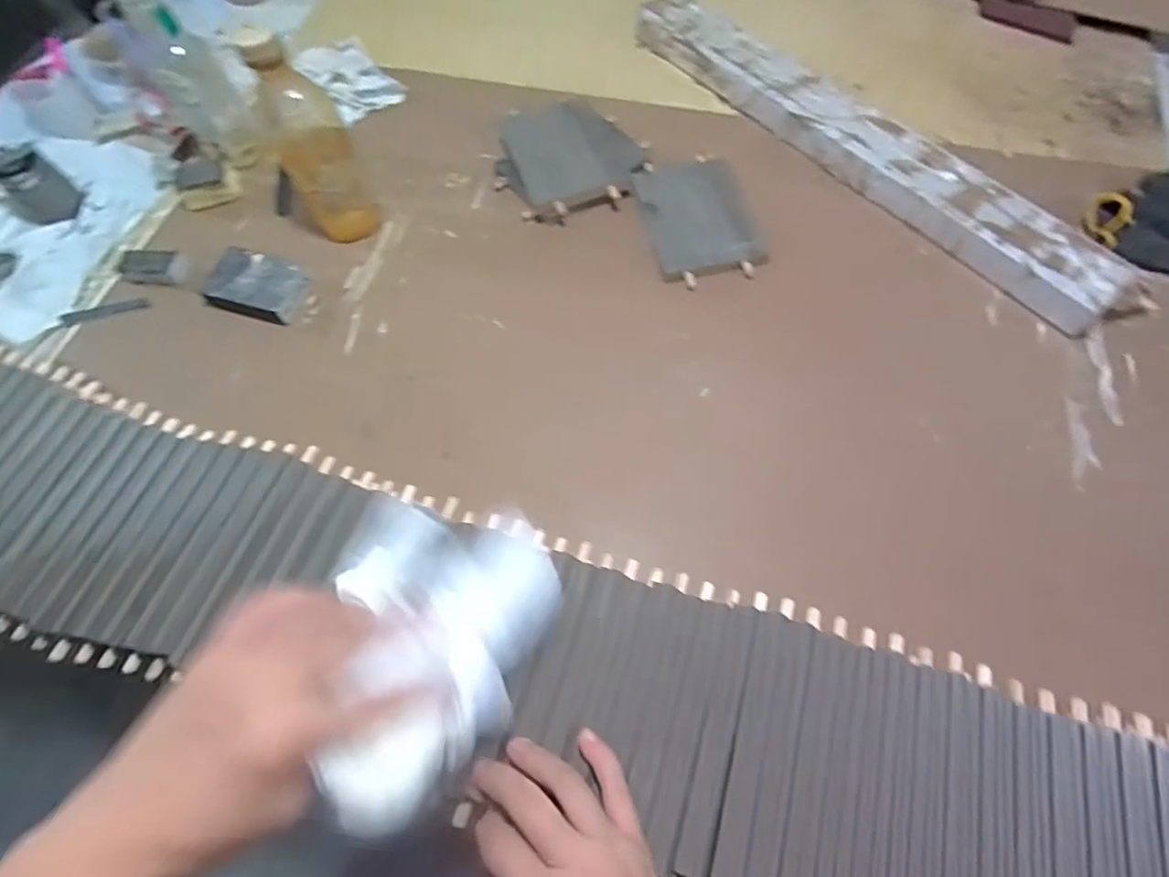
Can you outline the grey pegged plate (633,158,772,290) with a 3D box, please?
[{"bbox_3d":[0.128,-0.247,0.633,0.115,0.015,0.165,-13,66,-3],"label":"grey pegged plate"}]

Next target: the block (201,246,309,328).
[{"bbox_3d":[-0.354,-0.167,0.614,0.098,0.027,0.067,16,67,10],"label":"block"}]

